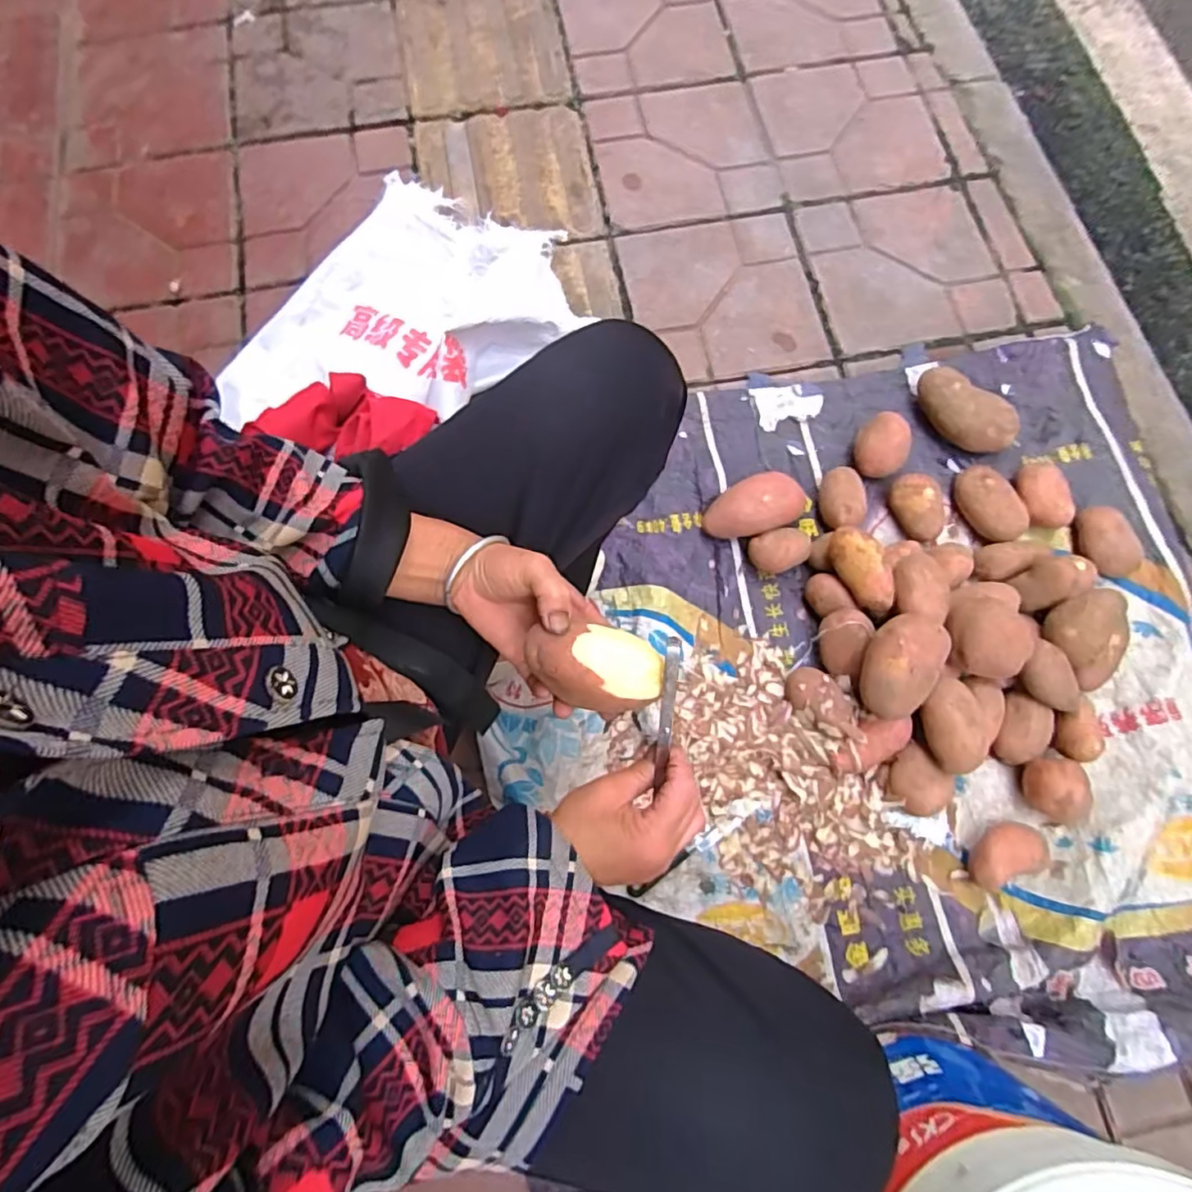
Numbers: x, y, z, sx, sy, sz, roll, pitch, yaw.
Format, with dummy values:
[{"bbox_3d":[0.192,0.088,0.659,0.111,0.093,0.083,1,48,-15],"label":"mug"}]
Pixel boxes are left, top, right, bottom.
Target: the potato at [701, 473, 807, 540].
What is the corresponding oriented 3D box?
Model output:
[{"bbox_3d":[0.219,-0.123,0.851,0.144,0.057,0.080,-22,75,-3],"label":"potato"}]

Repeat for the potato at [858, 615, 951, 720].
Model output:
[{"bbox_3d":[0.363,0.084,0.737,0.082,0.079,0.124,32,79,10],"label":"potato"}]

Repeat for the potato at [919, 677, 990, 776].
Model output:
[{"bbox_3d":[0.427,0.155,0.733,0.065,0.055,0.106,-16,75,-2],"label":"potato"}]

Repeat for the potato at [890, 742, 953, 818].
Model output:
[{"bbox_3d":[0.391,0.230,0.749,0.060,0.045,0.074,-37,76,-7],"label":"potato"}]

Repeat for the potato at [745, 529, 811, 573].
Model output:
[{"bbox_3d":[0.252,-0.061,0.841,0.080,0.048,0.056,-14,75,-1],"label":"potato"}]

